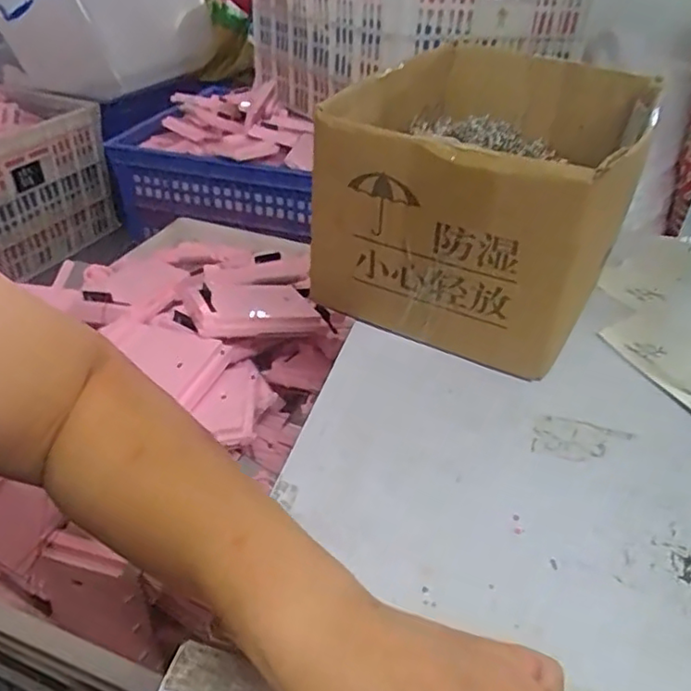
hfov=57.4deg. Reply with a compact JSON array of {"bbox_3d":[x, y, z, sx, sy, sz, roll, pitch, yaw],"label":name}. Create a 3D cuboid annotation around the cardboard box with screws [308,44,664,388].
[{"bbox_3d":[0.138,-0.149,0.604,0.236,0.181,0.322,16,39,20],"label":"cardboard box with screws"}]

